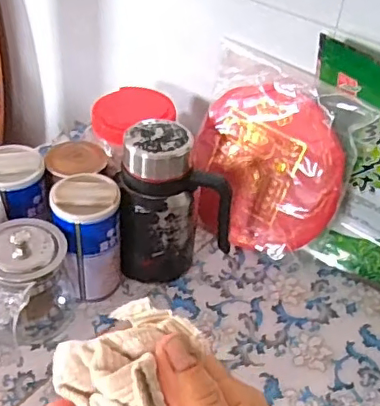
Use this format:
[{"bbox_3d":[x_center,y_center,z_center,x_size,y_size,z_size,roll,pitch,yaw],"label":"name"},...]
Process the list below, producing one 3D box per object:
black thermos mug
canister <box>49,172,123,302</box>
[{"bbox_3d":[-0.018,0.000,0.589,0.109,0.158,0.072,-6,42,-13],"label":"black thermos mug"},{"bbox_3d":[-0.102,0.035,0.569,0.066,0.117,0.064,-7,42,-15],"label":"canister"}]

